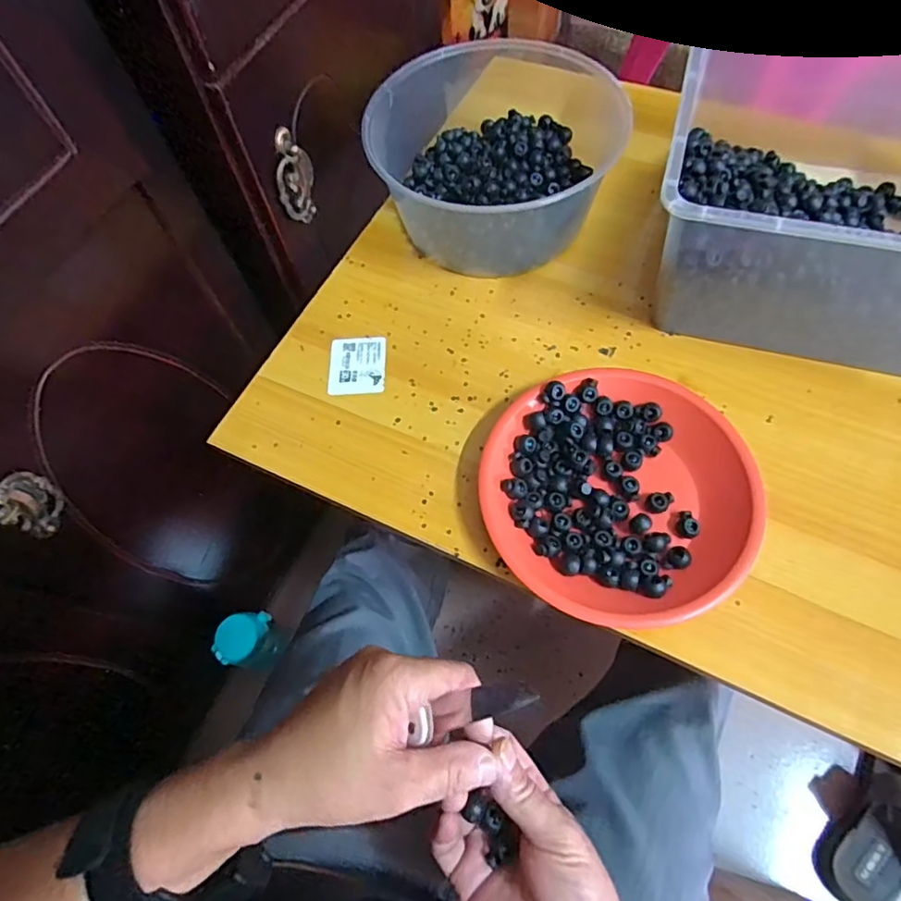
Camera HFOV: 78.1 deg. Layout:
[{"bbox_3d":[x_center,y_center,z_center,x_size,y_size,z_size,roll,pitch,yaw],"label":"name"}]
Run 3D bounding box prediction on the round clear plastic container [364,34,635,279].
[{"bbox_3d":[0.042,-0.279,0.536,0.214,0.105,0.186,29,69,16],"label":"round clear plastic container"}]

